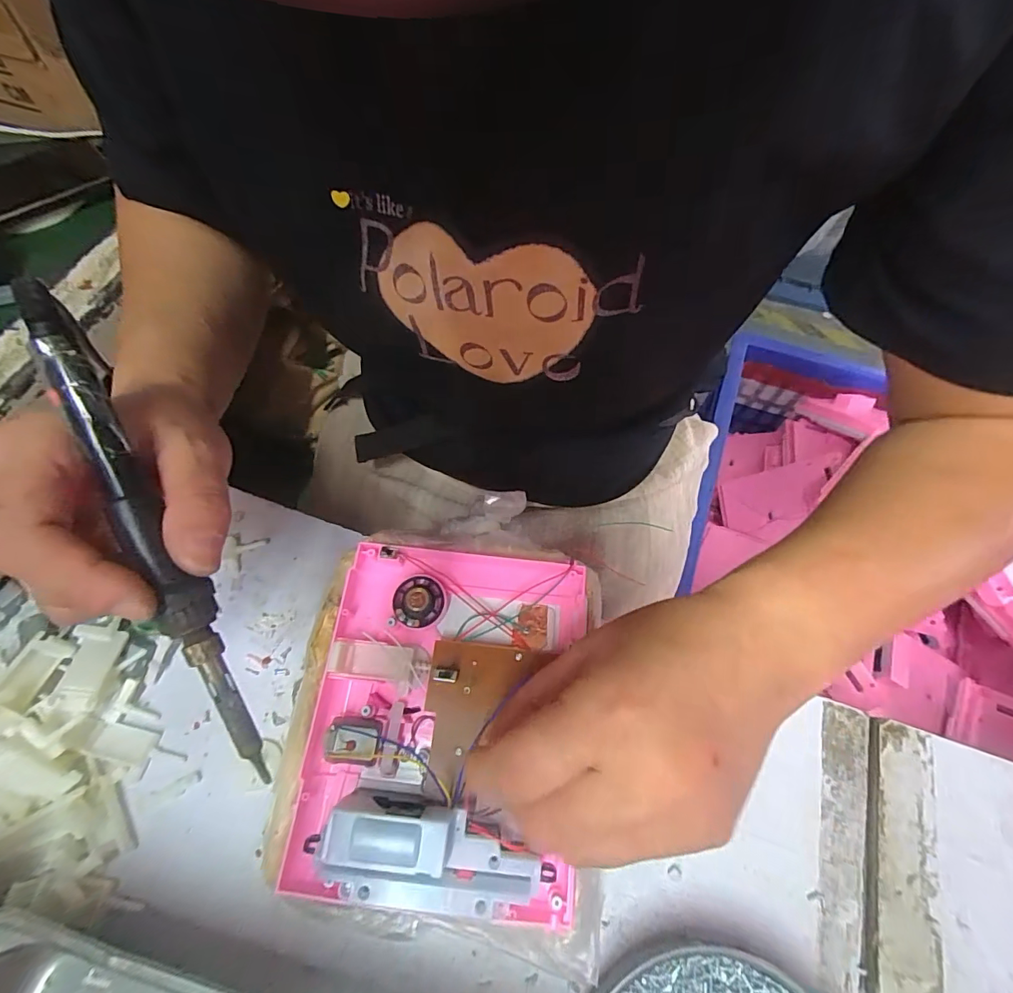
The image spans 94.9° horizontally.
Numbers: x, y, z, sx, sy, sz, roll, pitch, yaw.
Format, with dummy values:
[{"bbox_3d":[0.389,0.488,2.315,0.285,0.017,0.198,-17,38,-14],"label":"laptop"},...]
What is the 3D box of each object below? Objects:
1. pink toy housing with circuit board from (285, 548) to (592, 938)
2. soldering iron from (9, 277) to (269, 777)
[{"bbox_3d":[-0.027,0.101,0.231,0.133,0.040,0.166,5,65,2],"label":"pink toy housing with circuit board"},{"bbox_3d":[-0.130,0.016,0.171,0.016,0.016,0.197,-22,96,-10],"label":"soldering iron"}]

